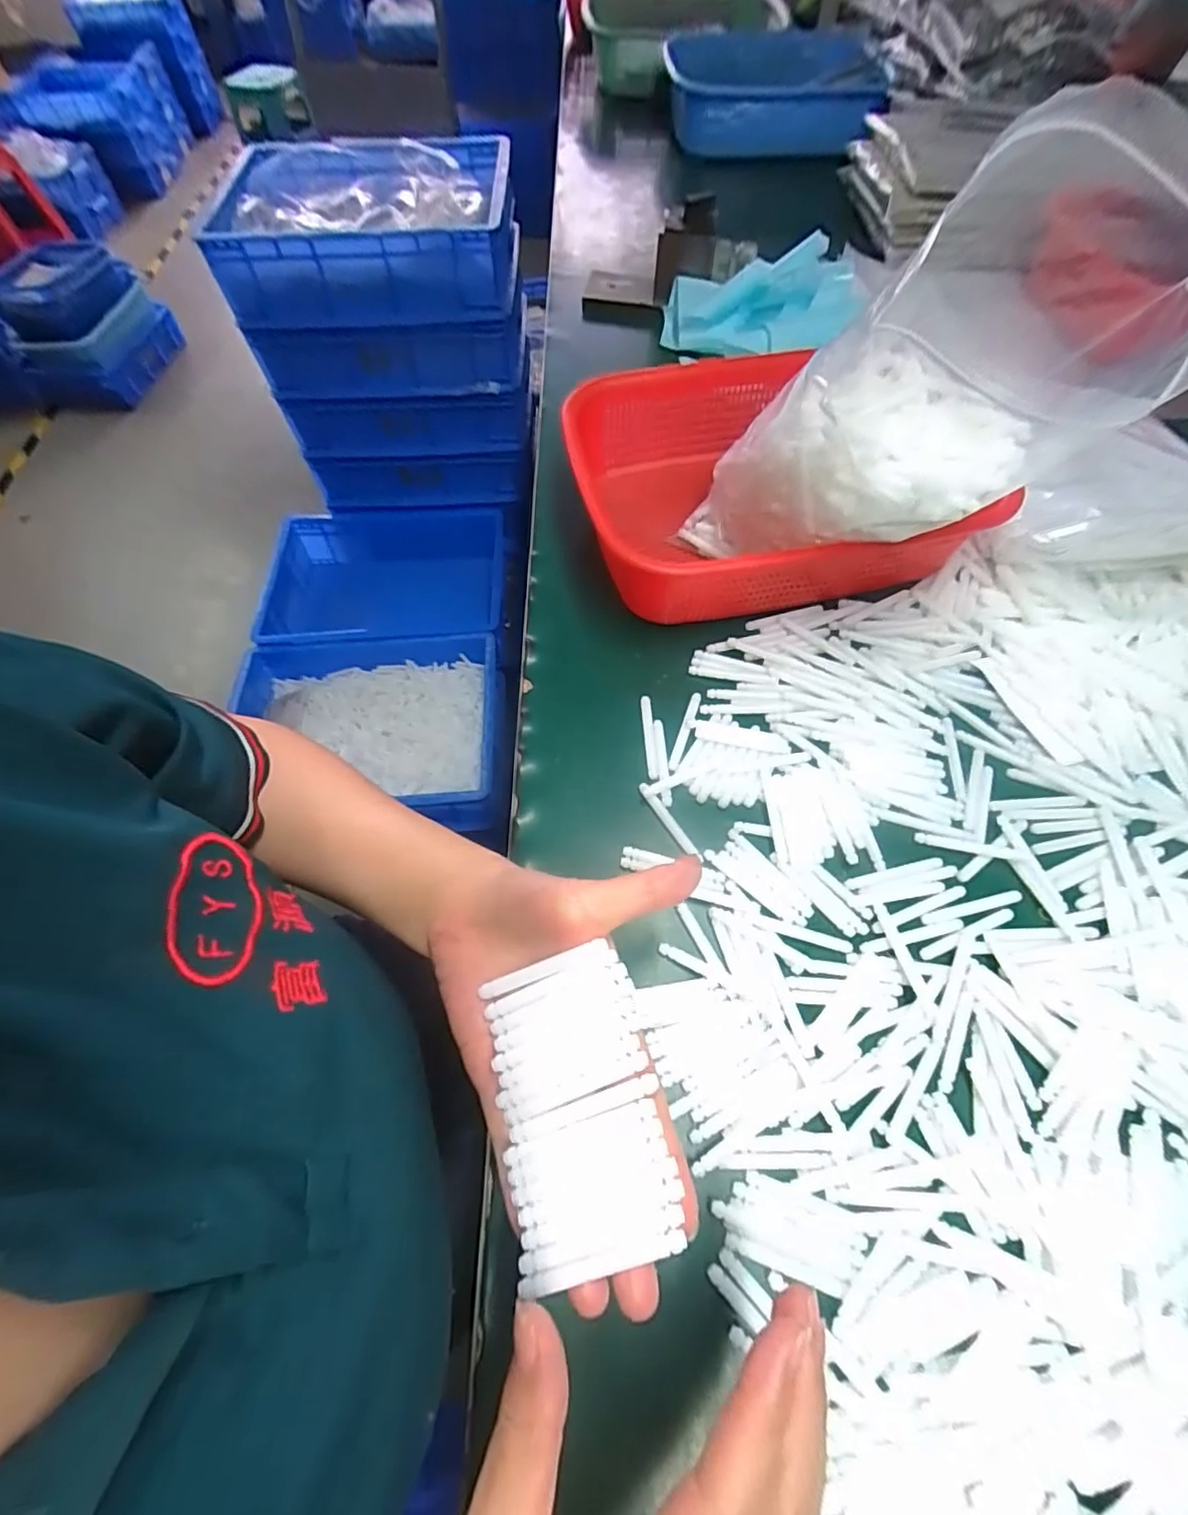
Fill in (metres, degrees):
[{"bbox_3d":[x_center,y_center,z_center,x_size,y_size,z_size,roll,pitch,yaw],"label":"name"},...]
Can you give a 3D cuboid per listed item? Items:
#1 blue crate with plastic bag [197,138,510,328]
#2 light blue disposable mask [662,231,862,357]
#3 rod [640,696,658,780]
[{"bbox_3d":[-0.324,-0.783,0.888,0.402,0.113,0.300,0,61,2],"label":"blue crate with plastic bag"},{"bbox_3d":[0.170,-0.432,0.577,0.196,0.052,0.115,-18,62,-6],"label":"light blue disposable mask"},{"bbox_3d":[0.036,-0.012,0.383,0.007,0.008,0.059,-5,62,1],"label":"rod"}]

